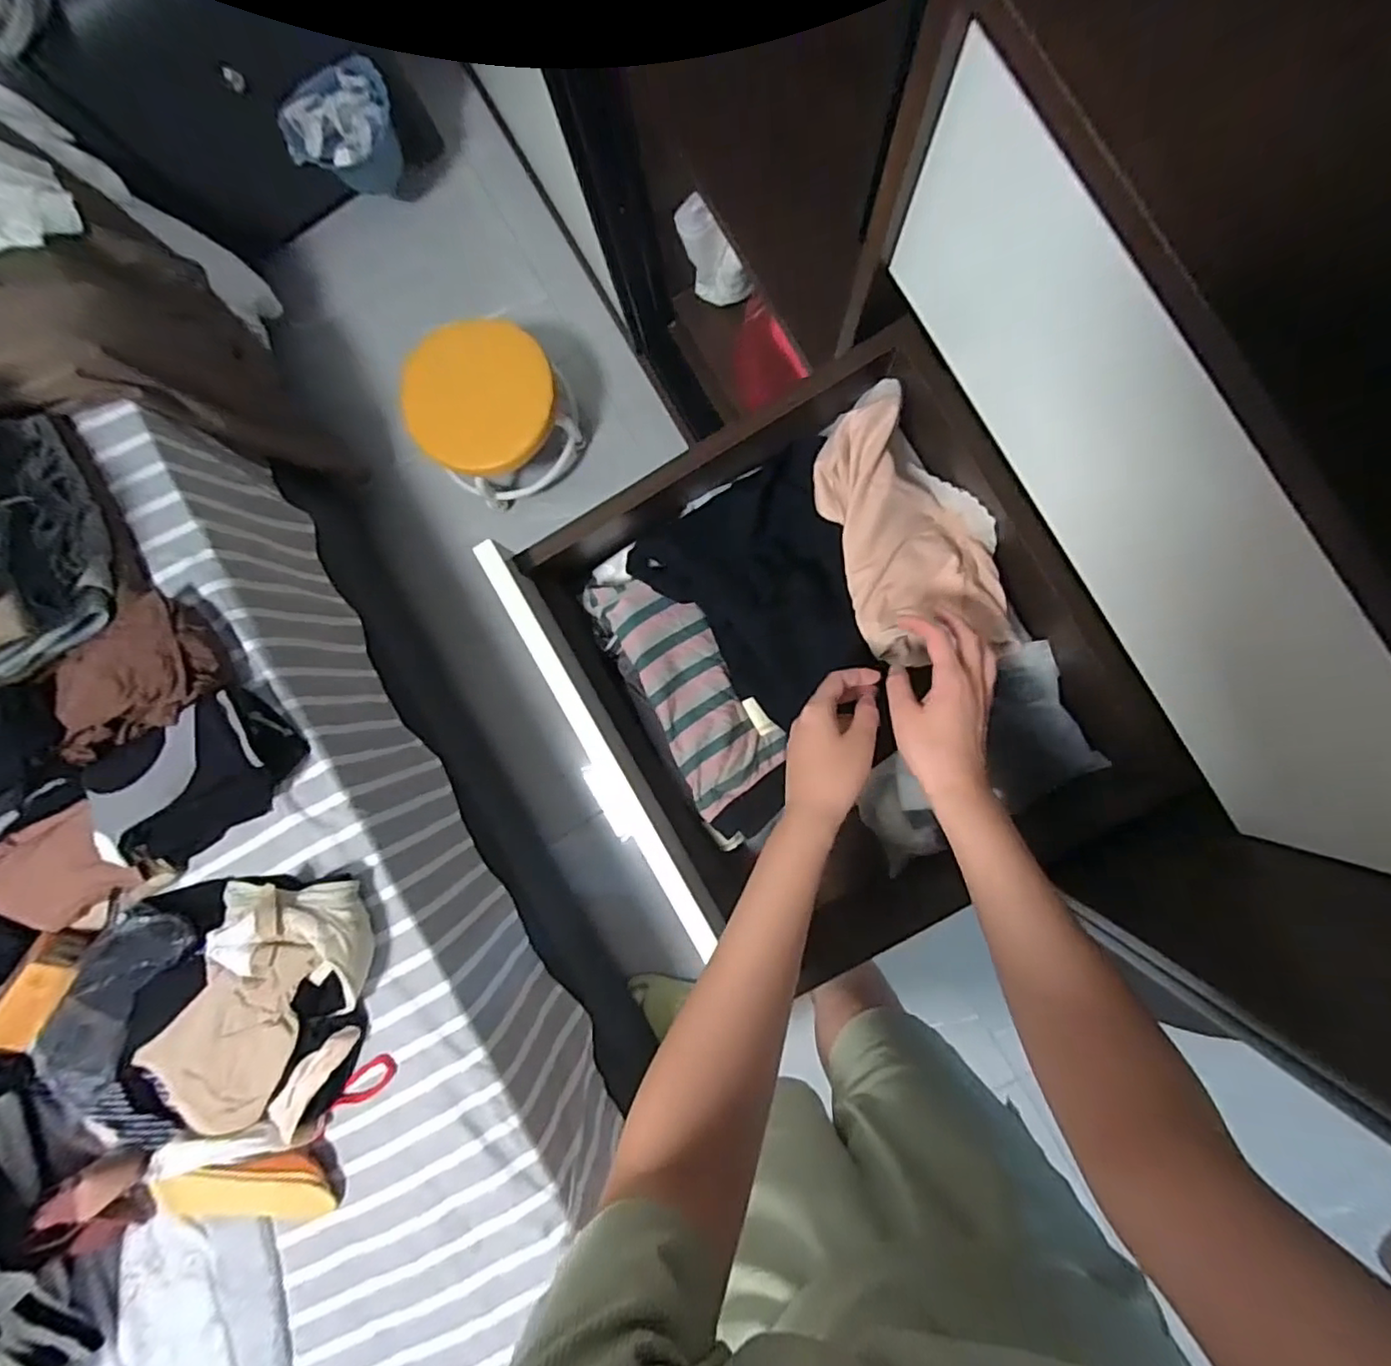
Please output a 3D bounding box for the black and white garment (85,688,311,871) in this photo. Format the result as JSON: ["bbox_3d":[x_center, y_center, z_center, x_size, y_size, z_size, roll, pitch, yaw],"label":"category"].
[{"bbox_3d":[-0.580,0.109,0.723,0.198,0.083,0.128,-37,86,3],"label":"black and white garment"}]

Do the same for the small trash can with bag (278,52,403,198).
[{"bbox_3d":[-0.592,-0.934,1.083,0.196,0.158,0.131,-30,87,4],"label":"small trash can with bag"}]

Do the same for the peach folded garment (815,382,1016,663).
[{"bbox_3d":[0.186,-0.133,0.549,0.127,0.056,0.229,-17,87,4],"label":"peach folded garment"}]

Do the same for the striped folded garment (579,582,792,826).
[{"bbox_3d":[-0.007,-0.003,0.559,0.097,0.031,0.221,-29,87,4],"label":"striped folded garment"}]

